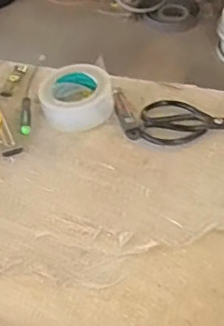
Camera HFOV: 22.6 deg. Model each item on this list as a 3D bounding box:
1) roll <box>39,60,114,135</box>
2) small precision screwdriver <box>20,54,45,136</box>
[{"bbox_3d":[-0.055,-0.109,0.885,0.117,0.047,0.128,-1,45,1],"label":"roll"},{"bbox_3d":[-0.133,-0.119,0.930,0.022,0.015,0.215,0,46,2],"label":"small precision screwdriver"}]

